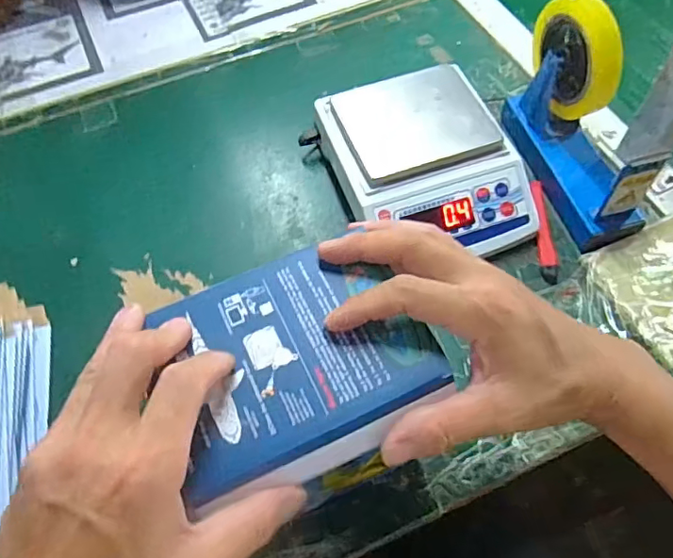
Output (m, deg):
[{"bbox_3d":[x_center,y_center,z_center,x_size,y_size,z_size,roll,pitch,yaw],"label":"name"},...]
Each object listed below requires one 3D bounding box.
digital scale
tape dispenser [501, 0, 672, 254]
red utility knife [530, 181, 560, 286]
[{"bbox_3d":[0.091,-0.118,0.574,0.175,0.071,0.214,-19,61,-9],"label":"digital scale"},{"bbox_3d":[0.252,-0.158,0.537,0.068,0.157,0.205,-12,60,-5],"label":"tape dispenser"},{"bbox_3d":[0.216,-0.053,0.568,0.018,0.014,0.127,1,60,2],"label":"red utility knife"}]

